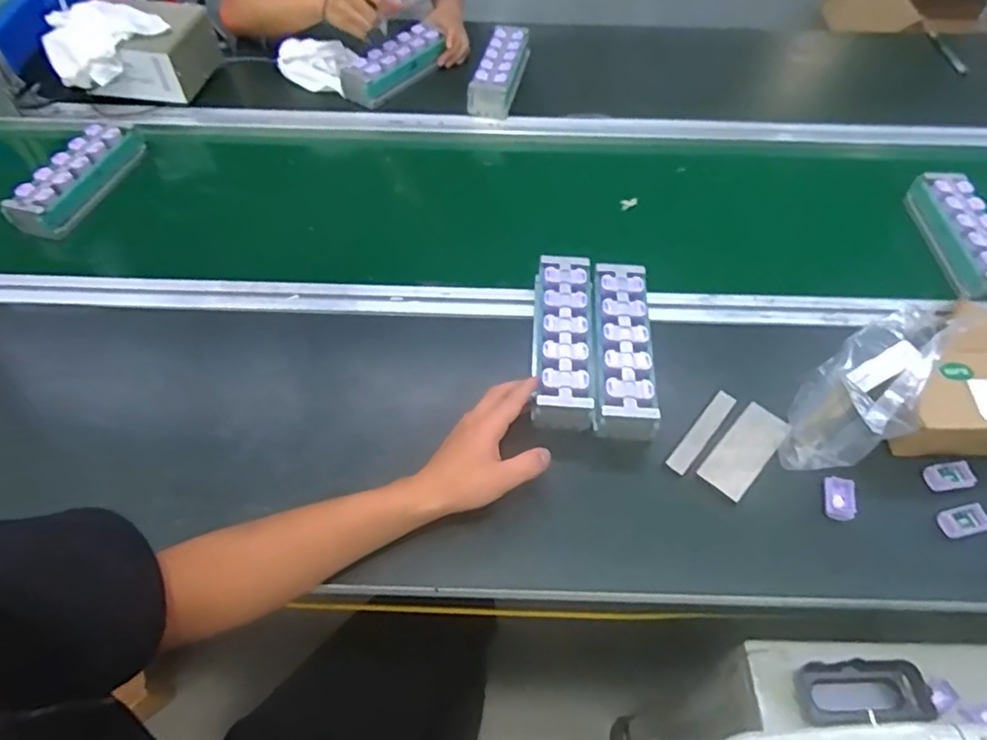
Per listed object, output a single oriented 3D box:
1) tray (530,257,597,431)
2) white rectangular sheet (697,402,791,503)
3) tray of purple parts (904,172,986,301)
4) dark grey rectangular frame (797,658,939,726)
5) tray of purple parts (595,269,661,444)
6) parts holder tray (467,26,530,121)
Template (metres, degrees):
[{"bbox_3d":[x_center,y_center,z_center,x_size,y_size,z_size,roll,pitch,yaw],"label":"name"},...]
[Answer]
[{"bbox_3d":[0.070,-0.033,0.624,0.059,0.046,0.186,2,59,1],"label":"tray"},{"bbox_3d":[0.239,0.076,0.579,0.043,0.009,0.101,37,61,23],"label":"white rectangular sheet"},{"bbox_3d":[0.580,-0.167,0.751,0.059,0.049,0.188,-1,54,-2],"label":"tray of purple parts"},{"bbox_3d":[0.333,0.291,0.550,0.106,0.010,0.049,-9,53,12],"label":"dark grey rectangular frame"},{"bbox_3d":[0.130,-0.022,0.626,0.058,0.048,0.187,4,54,1],"label":"tray of purple parts"},{"bbox_3d":[0.012,-0.462,0.929,0.067,0.043,0.178,12,54,8],"label":"parts holder tray"}]

